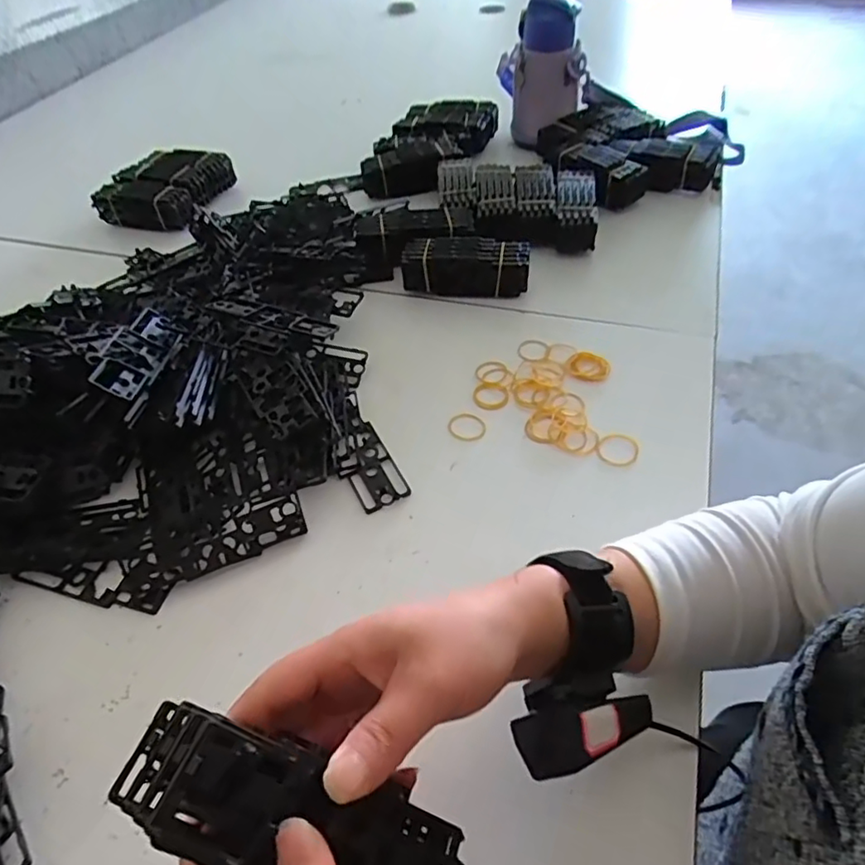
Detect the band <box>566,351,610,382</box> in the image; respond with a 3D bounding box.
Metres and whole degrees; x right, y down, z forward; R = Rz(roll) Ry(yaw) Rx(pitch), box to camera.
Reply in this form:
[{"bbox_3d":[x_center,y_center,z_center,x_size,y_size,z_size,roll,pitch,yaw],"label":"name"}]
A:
[{"bbox_3d":[0.138,-0.060,0.526,0.037,0.006,0.030,6,49,12],"label":"band"}]

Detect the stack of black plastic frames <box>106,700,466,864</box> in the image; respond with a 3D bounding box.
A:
[{"bbox_3d":[-0.043,0.141,0.217,0.130,0.042,0.045,37,49,-21],"label":"stack of black plastic frames"}]

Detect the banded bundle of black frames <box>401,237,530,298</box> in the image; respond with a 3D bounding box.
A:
[{"bbox_3d":[0.034,-0.170,0.612,0.127,0.051,0.050,1,48,8],"label":"banded bundle of black frames"}]

